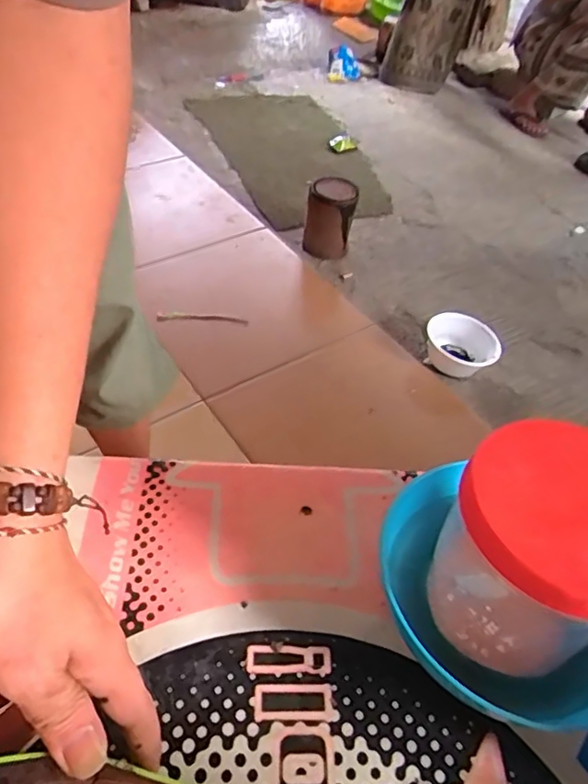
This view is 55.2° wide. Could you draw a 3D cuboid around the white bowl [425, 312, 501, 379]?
[{"bbox_3d":[0.325,-0.083,1.109,0.139,0.084,0.139,3,49,-3],"label":"white bowl"}]

